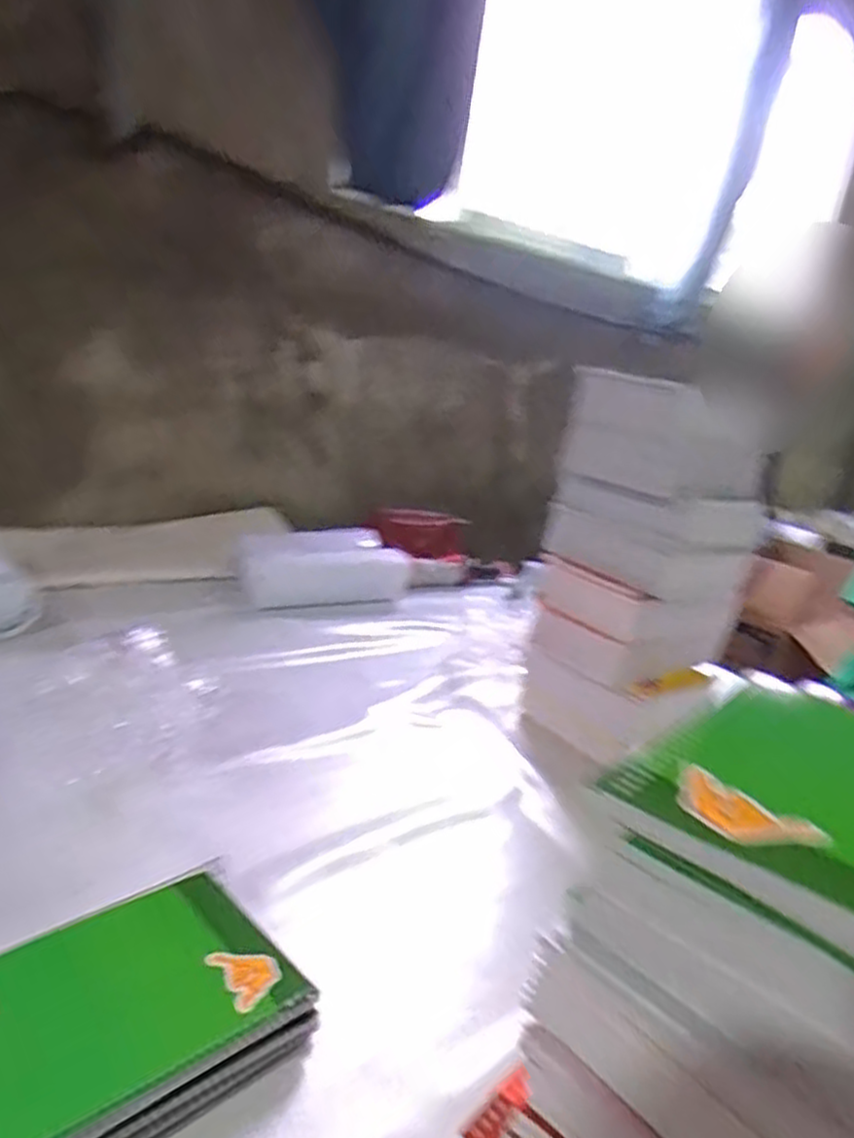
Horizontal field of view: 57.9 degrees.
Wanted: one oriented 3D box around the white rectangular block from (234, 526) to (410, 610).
[{"bbox_3d":[-0.180,-0.005,1.405,0.296,0.107,0.143,-2,18,-31],"label":"white rectangular block"}]

